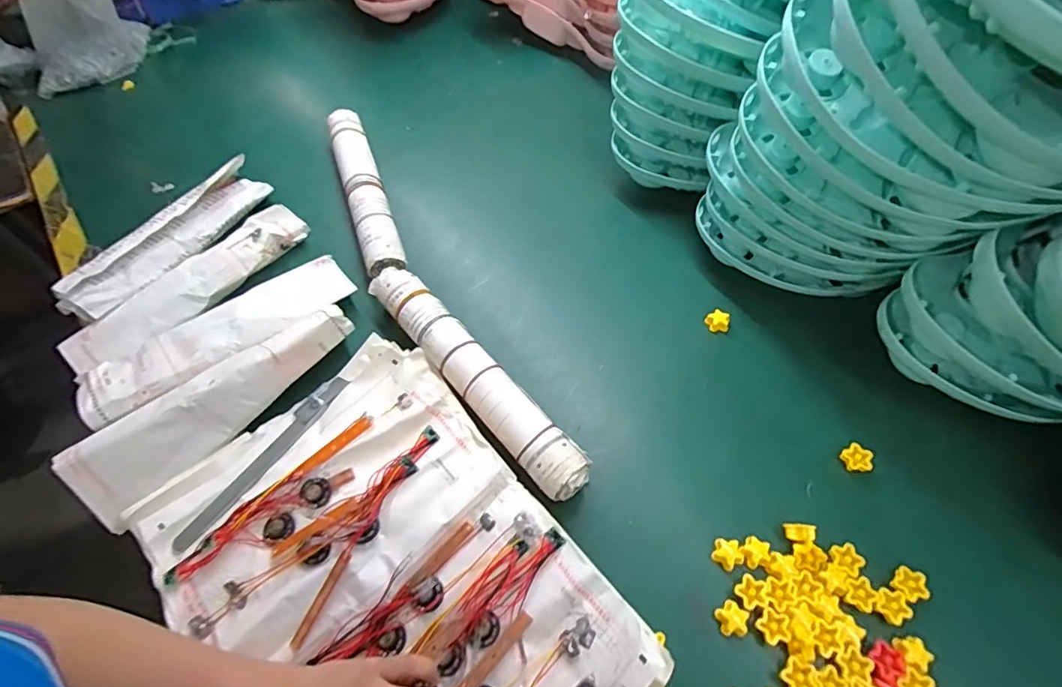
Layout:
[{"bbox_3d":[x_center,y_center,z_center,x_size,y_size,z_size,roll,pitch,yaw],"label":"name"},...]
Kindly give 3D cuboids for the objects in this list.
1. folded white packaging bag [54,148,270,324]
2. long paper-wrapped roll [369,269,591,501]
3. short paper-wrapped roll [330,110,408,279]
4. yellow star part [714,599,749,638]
[{"bbox_3d":[-0.441,-0.131,0.641,0.063,0.042,0.275,26,57,15],"label":"folded white packaging bag"},{"bbox_3d":[-0.065,0.030,0.547,0.054,0.047,0.328,-33,63,-24],"label":"long paper-wrapped roll"},{"bbox_3d":[-0.226,-0.210,0.695,0.053,0.048,0.309,-16,58,-15],"label":"short paper-wrapped roll"},{"bbox_3d":[0.170,0.233,0.438,0.023,0.016,0.027,-15,57,-13],"label":"yellow star part"}]

